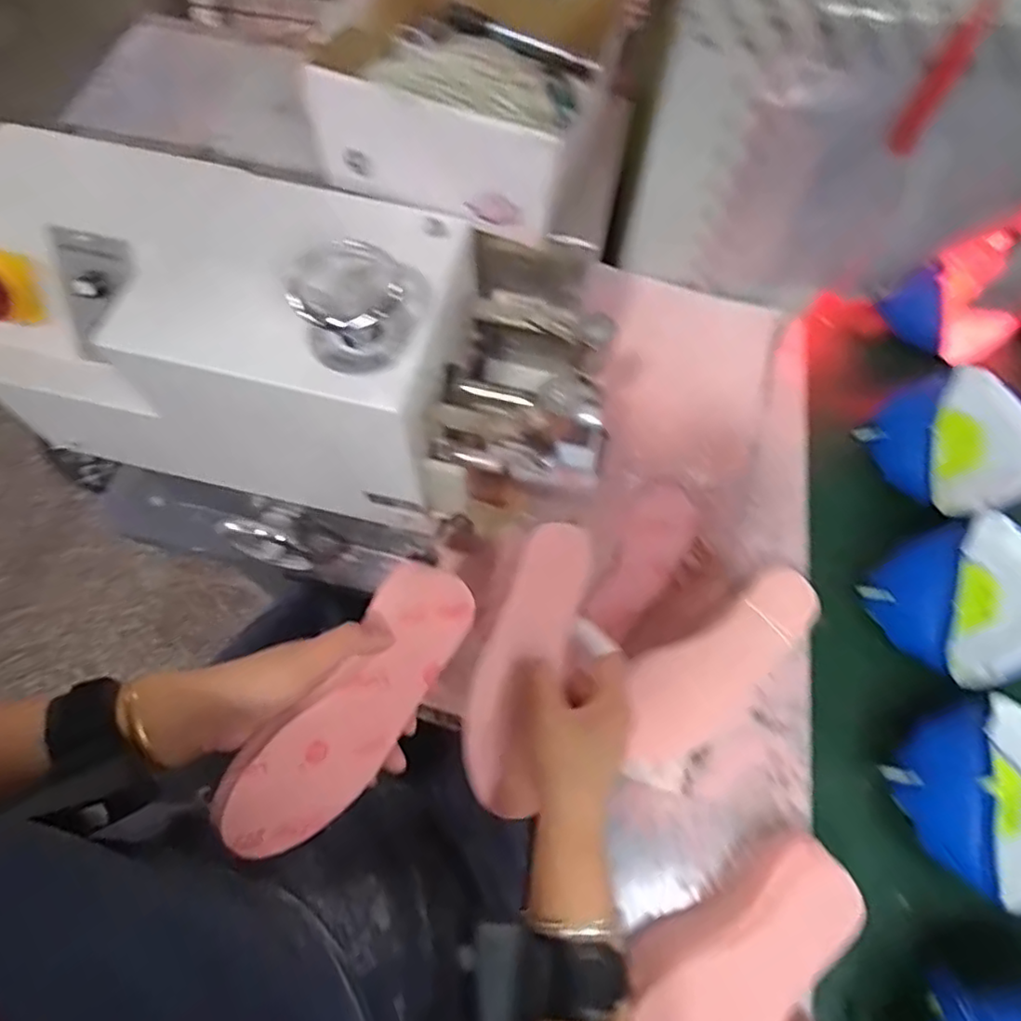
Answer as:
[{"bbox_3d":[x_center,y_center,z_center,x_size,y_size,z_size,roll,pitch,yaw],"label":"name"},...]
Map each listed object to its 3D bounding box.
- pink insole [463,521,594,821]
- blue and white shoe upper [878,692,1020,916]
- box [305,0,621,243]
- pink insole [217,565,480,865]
[{"bbox_3d":[0.011,0.114,0.473,0.062,0.005,0.215,17,80,7],"label":"pink insole"},{"bbox_3d":[0.430,0.252,0.535,0.171,0.067,0.163,0,70,0],"label":"blue and white shoe upper"},{"bbox_3d":[-0.017,-0.340,0.472,0.160,0.092,0.242,17,71,6],"label":"box"},{"bbox_3d":[-0.104,0.134,0.424,0.075,0.018,0.206,48,68,-21],"label":"pink insole"}]

